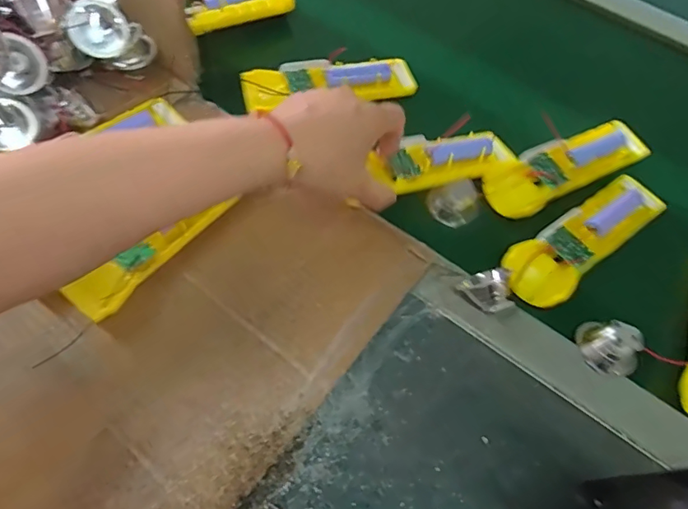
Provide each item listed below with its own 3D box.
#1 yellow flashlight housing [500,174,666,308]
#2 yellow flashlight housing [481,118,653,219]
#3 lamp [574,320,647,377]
[{"bbox_3d":[0.198,-0.016,0.403,0.160,0.020,0.052,-32,68,-19],"label":"yellow flashlight housing"},{"bbox_3d":[0.198,-0.079,0.443,0.157,0.026,0.047,-22,66,-15],"label":"yellow flashlight housing"},{"bbox_3d":[0.200,0.068,0.371,0.030,0.032,0.044,-29,68,-18],"label":"lamp"}]

